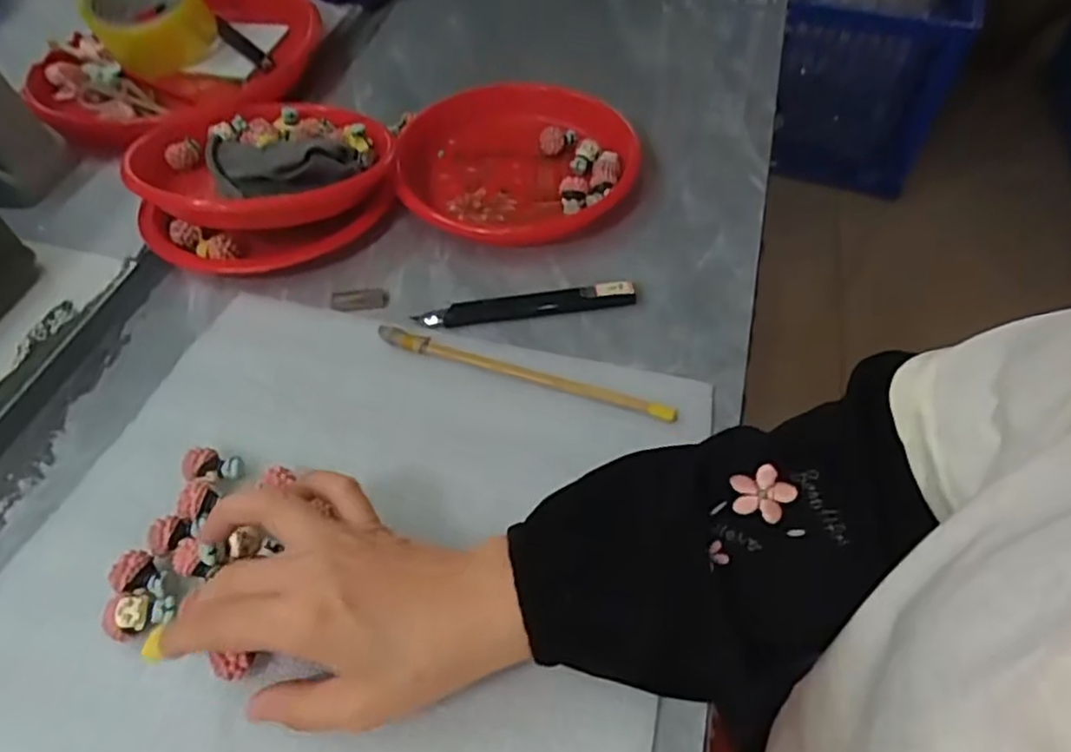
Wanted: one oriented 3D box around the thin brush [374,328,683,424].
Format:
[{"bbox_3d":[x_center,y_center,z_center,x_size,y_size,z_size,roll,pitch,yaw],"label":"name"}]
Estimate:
[{"bbox_3d":[-0.008,-0.002,0.398,0.180,0.007,0.009,15,55,13],"label":"thin brush"}]

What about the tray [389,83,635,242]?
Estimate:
[{"bbox_3d":[-0.014,-0.157,0.507,0.169,0.029,0.155,-2,53,1],"label":"tray"}]

